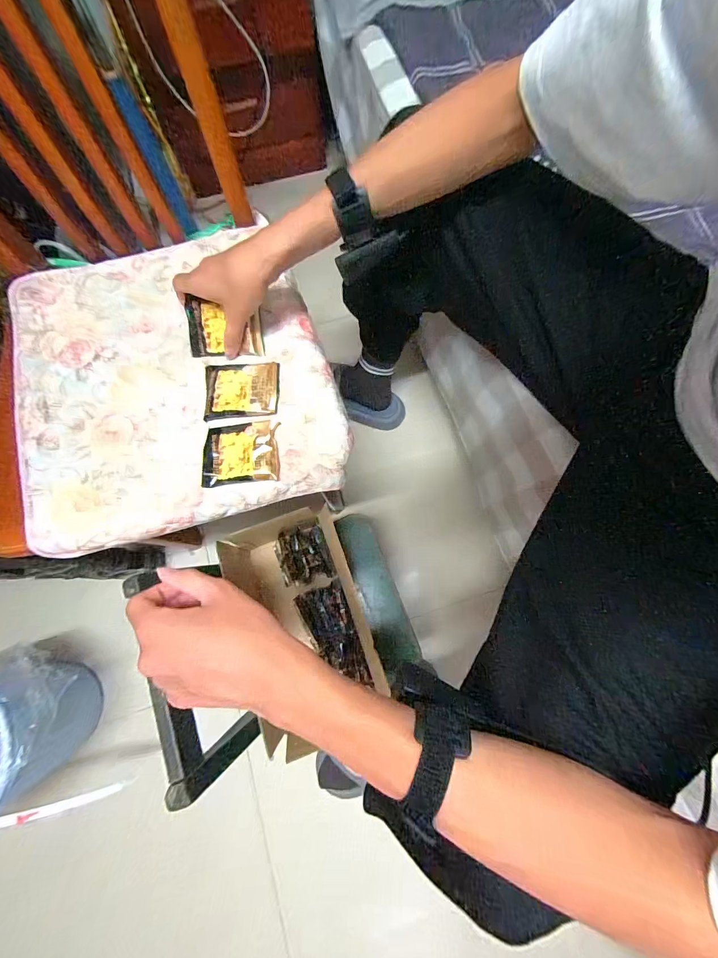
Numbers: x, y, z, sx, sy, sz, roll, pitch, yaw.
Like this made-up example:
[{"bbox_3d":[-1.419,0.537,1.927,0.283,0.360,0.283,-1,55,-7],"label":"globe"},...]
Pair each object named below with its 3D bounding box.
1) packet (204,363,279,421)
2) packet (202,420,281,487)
[{"bbox_3d":[-0.149,-0.112,0.454,0.092,0.015,0.075,-3,75,0],"label":"packet"},{"bbox_3d":[-0.142,-0.032,0.428,0.093,0.018,0.074,-5,75,0],"label":"packet"}]

